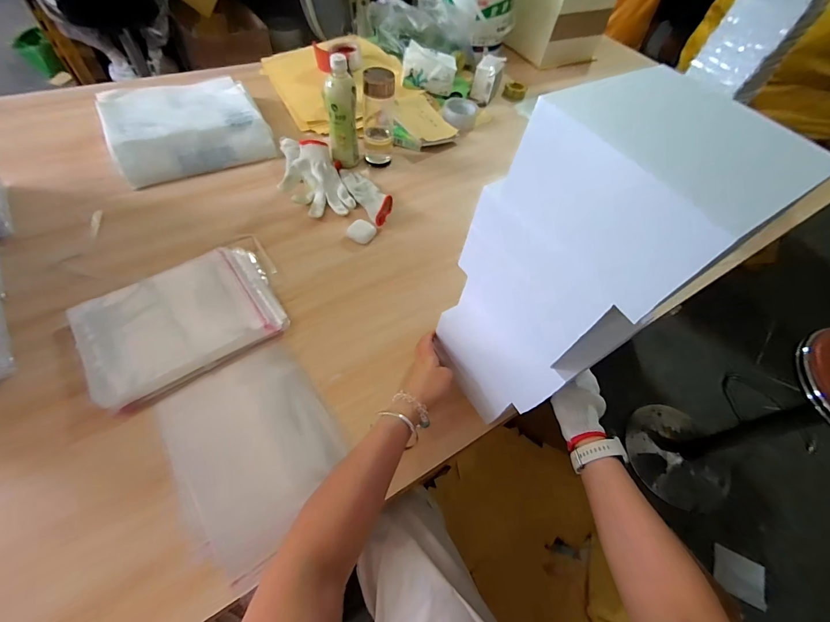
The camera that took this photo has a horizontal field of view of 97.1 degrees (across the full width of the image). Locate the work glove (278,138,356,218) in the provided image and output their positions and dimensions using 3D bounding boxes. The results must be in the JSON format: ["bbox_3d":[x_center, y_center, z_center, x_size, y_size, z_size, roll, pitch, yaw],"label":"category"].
[{"bbox_3d":[-0.225,-0.290,0.774,0.128,0.050,0.224,-20,62,-17],"label":"work glove"}]

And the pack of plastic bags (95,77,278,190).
[{"bbox_3d":[-0.511,-0.422,0.819,0.306,0.068,0.284,-24,63,-19],"label":"pack of plastic bags"}]

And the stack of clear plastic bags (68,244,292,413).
[{"bbox_3d":[-0.349,0.004,0.557,0.262,0.034,0.196,-29,72,-33],"label":"stack of clear plastic bags"}]

